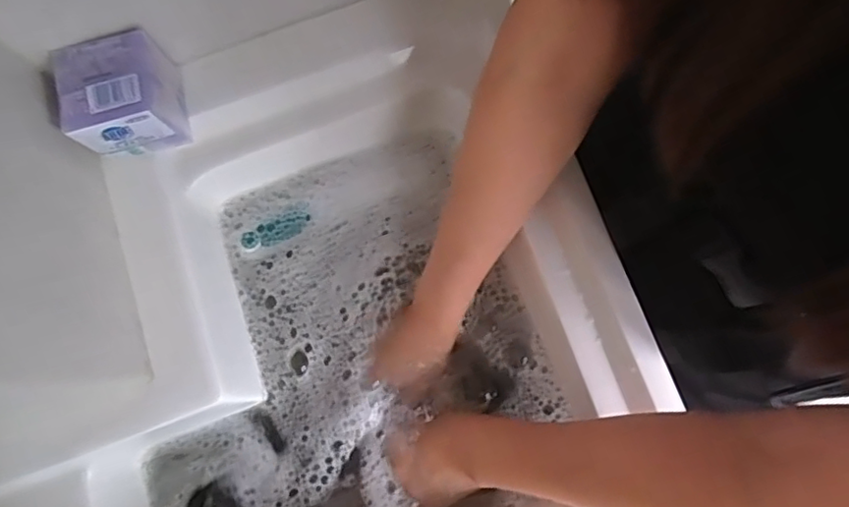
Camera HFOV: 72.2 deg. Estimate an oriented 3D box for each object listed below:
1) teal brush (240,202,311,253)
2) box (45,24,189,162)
[{"bbox_3d":[-0.138,-0.023,0.543,0.069,0.009,0.025,-25,80,-4],"label":"teal brush"},{"bbox_3d":[-0.234,-0.121,0.468,0.078,0.082,0.072,-18,80,-2],"label":"box"}]

